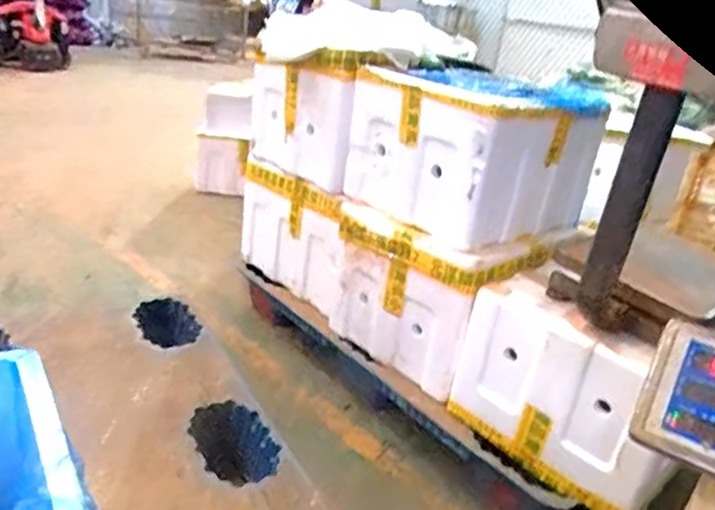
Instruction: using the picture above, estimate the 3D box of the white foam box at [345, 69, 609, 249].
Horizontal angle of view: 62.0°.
[{"bbox_3d":[0.275,-0.250,1.402,0.439,0.310,0.431,-14,31,-42],"label":"white foam box"}]

